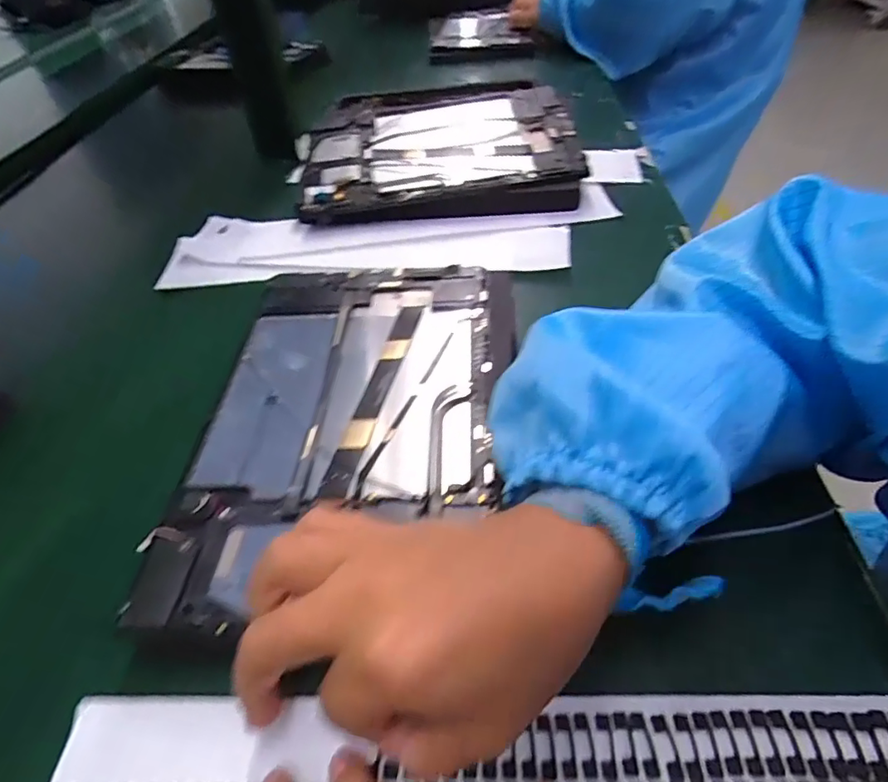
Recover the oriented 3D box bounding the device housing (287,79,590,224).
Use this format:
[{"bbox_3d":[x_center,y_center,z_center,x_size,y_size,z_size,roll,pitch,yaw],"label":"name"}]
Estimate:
[{"bbox_3d":[-0.008,-0.225,0.499,0.249,0.051,0.188,-5,45,1],"label":"device housing"}]

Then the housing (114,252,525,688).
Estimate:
[{"bbox_3d":[-0.046,0.014,0.288,0.153,0.027,0.241,1,46,7],"label":"housing"}]

